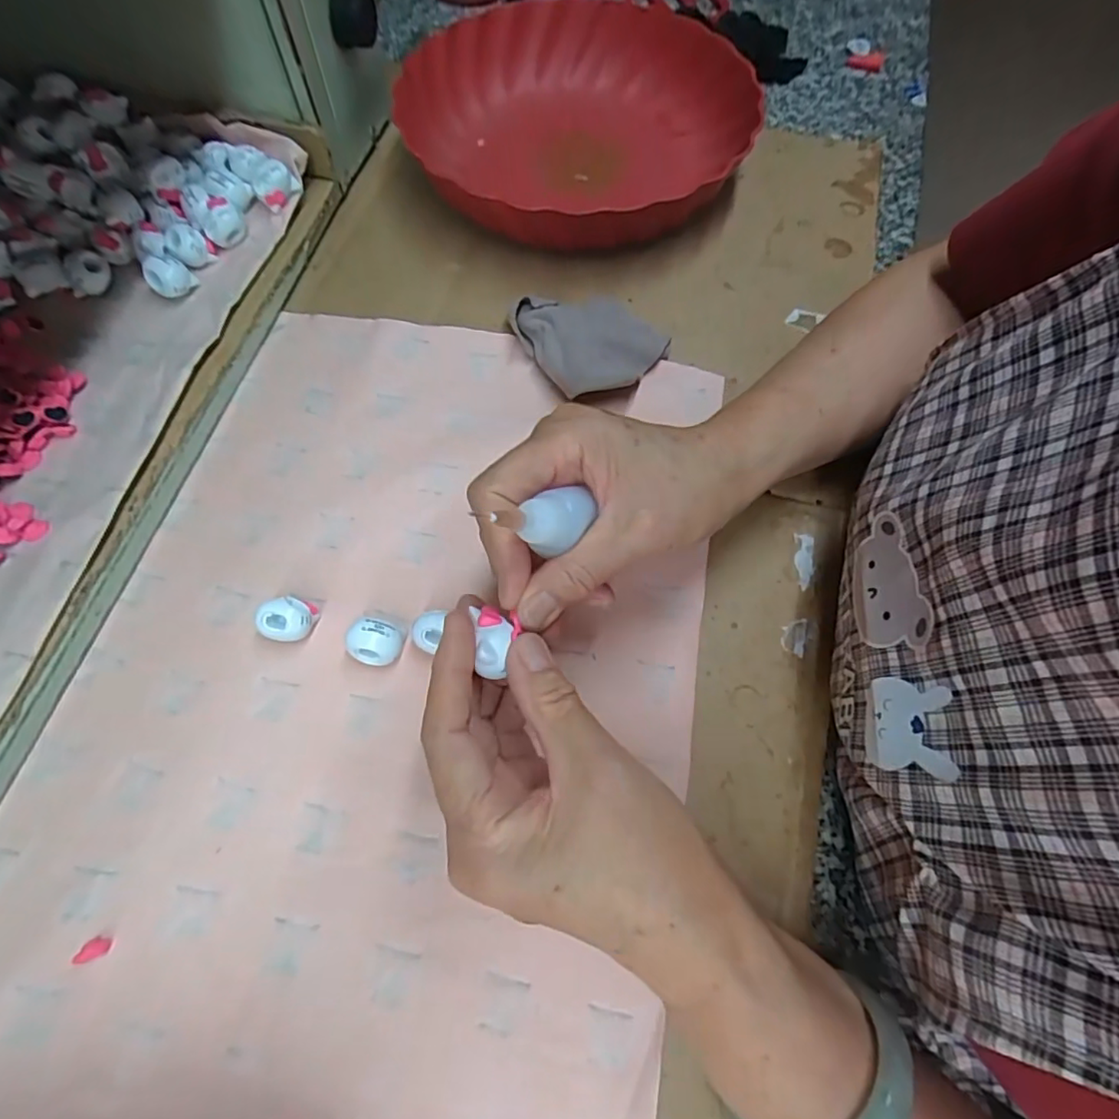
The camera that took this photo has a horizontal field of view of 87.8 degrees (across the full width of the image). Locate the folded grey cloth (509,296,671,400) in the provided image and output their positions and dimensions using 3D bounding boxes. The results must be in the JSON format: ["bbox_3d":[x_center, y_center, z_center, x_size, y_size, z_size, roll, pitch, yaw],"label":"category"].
[{"bbox_3d":[0.026,-0.133,0.352,0.083,0.025,0.081,-29,70,-13],"label":"folded grey cloth"}]

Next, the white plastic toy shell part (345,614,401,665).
[{"bbox_3d":[-0.086,0.039,0.275,0.024,0.022,0.019,3,66,-1],"label":"white plastic toy shell part"}]

